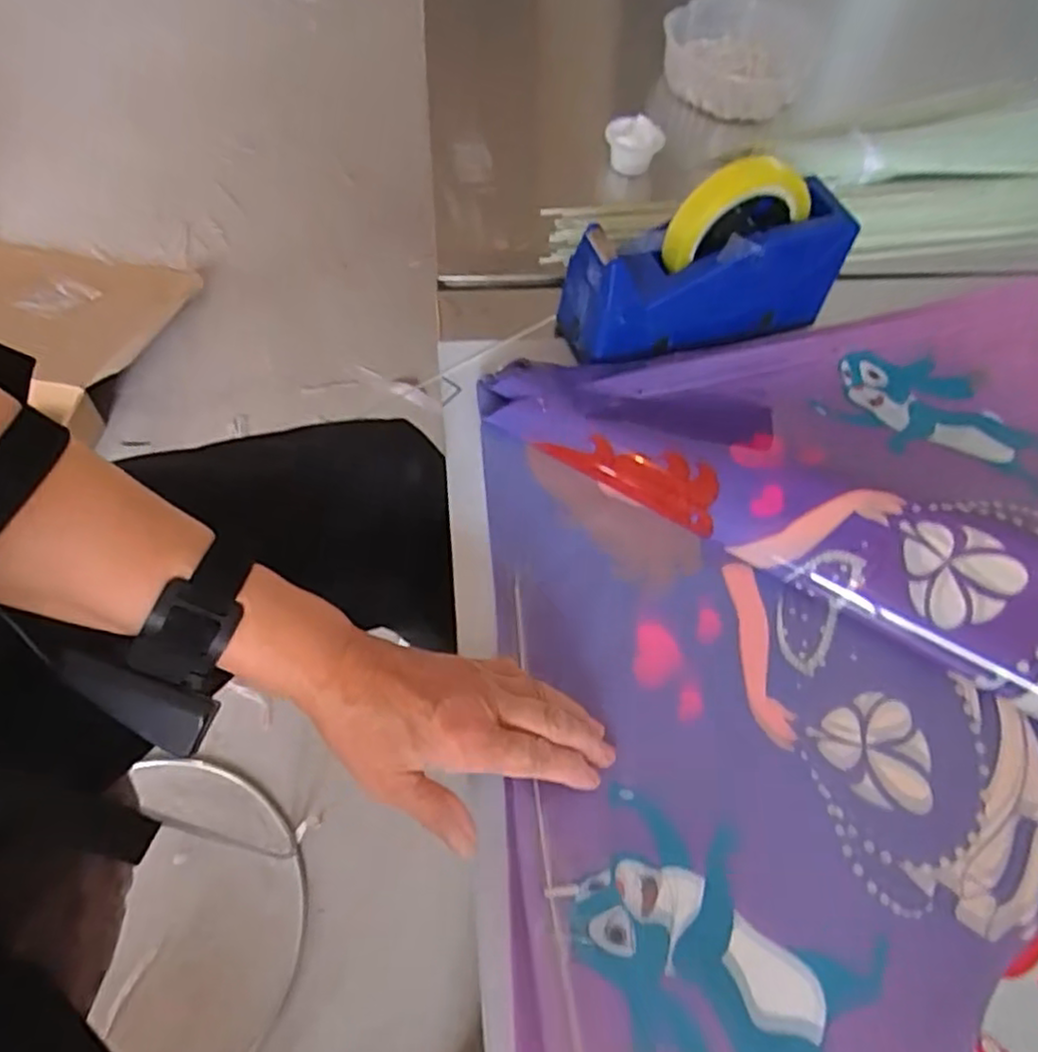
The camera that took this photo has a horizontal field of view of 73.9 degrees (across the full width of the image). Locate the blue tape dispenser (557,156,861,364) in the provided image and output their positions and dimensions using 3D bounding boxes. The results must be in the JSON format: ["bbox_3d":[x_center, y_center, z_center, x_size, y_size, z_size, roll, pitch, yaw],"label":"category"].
[{"bbox_3d":[0.138,-0.191,0.503,0.204,0.127,0.072,-13,62,-9],"label":"blue tape dispenser"}]

